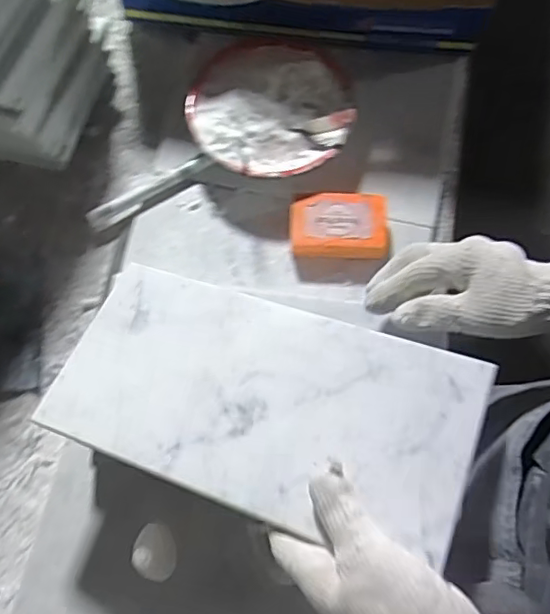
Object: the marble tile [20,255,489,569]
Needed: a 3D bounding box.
[{"bbox_3d":[-0.013,0.063,0.416,0.295,0.006,0.148,16,63,19],"label":"marble tile"}]

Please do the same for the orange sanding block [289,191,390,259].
[{"bbox_3d":[0.063,-0.081,0.579,0.094,0.031,0.059,1,73,1],"label":"orange sanding block"}]

